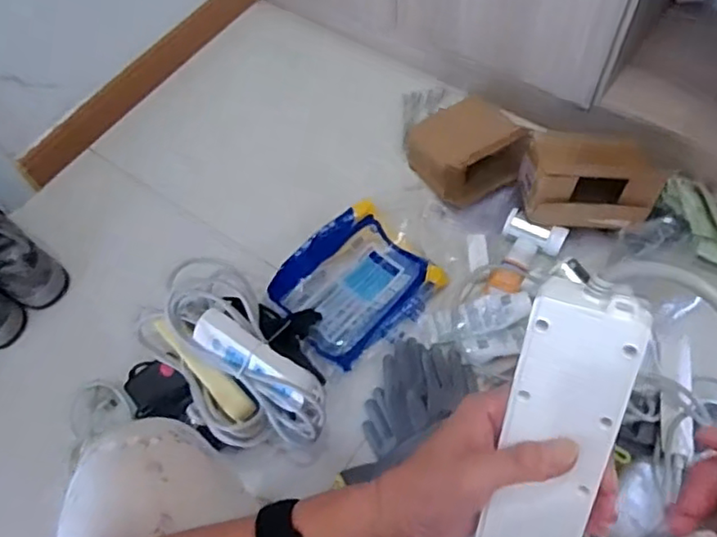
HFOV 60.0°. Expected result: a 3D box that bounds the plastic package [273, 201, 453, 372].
[{"bbox_3d":[-0.003,0.022,0.968,0.230,0.076,0.187,-37,64,-16],"label":"plastic package"}]

